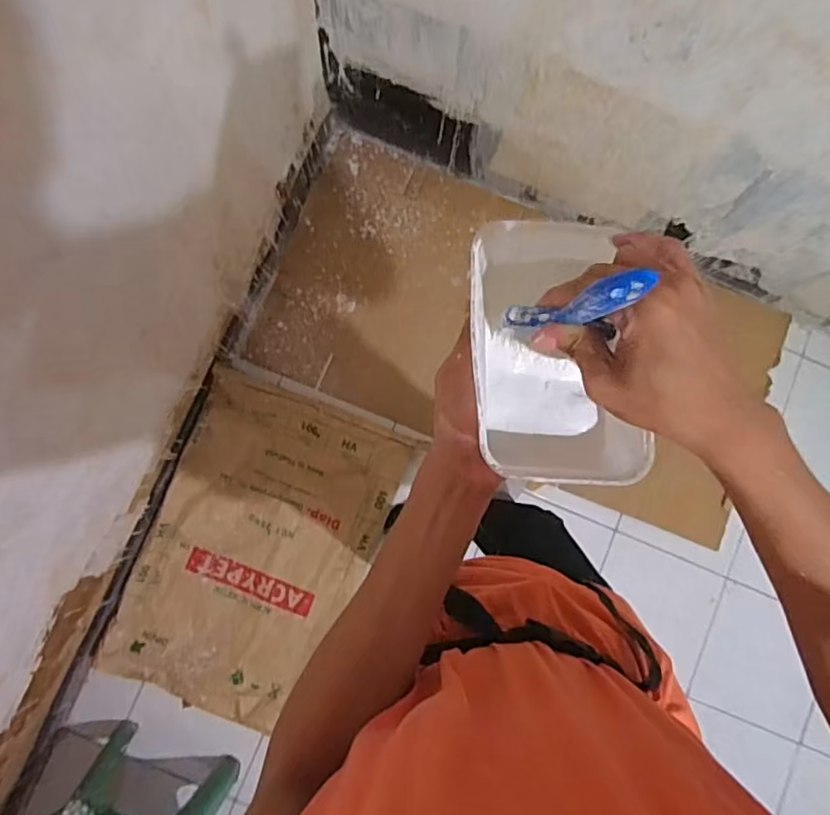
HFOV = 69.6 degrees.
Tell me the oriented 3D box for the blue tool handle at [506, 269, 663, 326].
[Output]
[{"bbox_3d":[0.088,-0.056,0.332,0.027,0.133,0.016,35,83,-12],"label":"blue tool handle"}]

